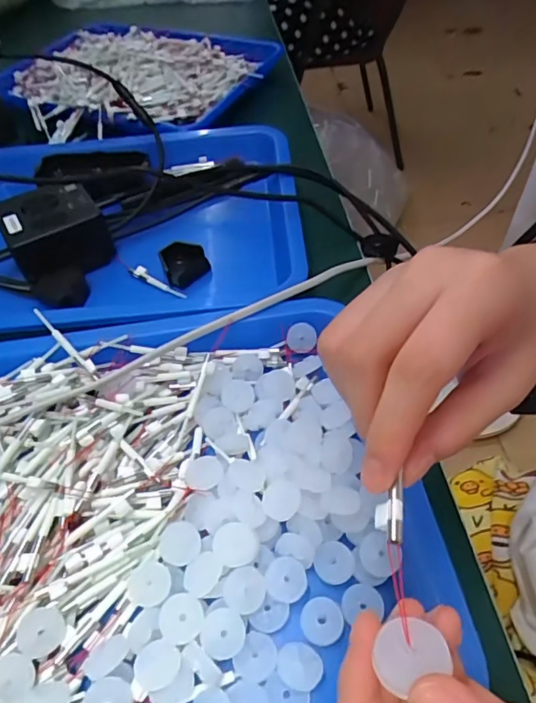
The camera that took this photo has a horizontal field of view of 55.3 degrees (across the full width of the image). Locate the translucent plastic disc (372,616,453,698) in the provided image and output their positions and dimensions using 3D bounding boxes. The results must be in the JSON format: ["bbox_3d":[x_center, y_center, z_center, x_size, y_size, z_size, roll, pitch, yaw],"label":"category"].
[{"bbox_3d":[0.039,0.084,0.143,0.018,0.004,0.017,-26,36,-2],"label":"translucent plastic disc"}]

